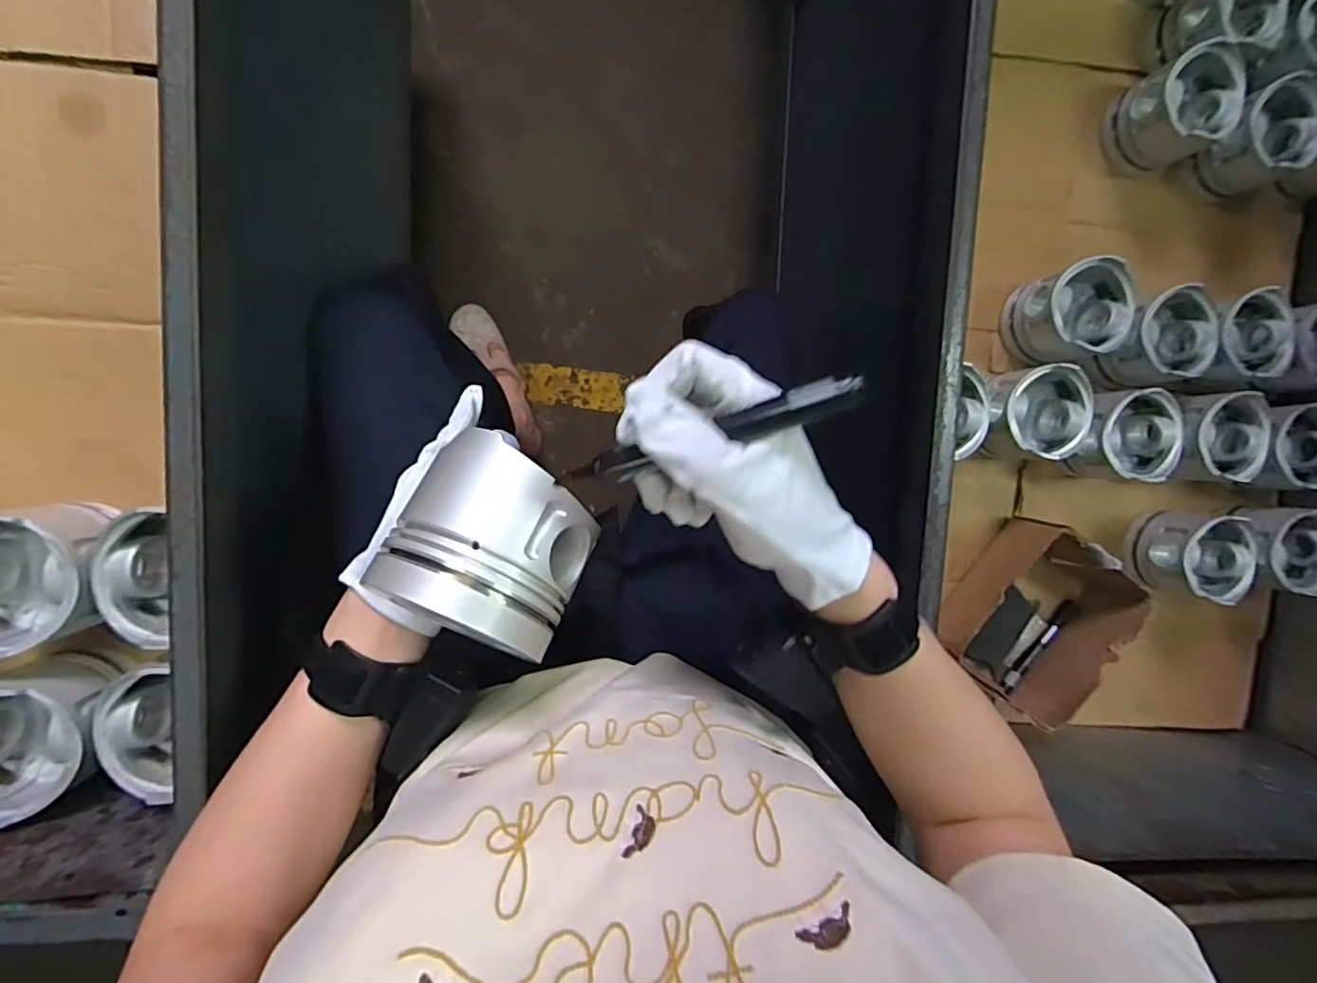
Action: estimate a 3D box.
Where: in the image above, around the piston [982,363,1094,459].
[{"bbox_3d":[0.428,-0.091,0.688,0.112,0.091,0.104,-4,95,-8],"label":"piston"}]

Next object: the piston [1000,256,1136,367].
[{"bbox_3d":[0.480,-0.207,0.680,0.100,0.077,0.107,-8,95,-8],"label":"piston"}]

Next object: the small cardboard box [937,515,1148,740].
[{"bbox_3d":[0.452,0.158,0.699,0.175,0.106,0.211,29,90,-10],"label":"small cardboard box"}]

